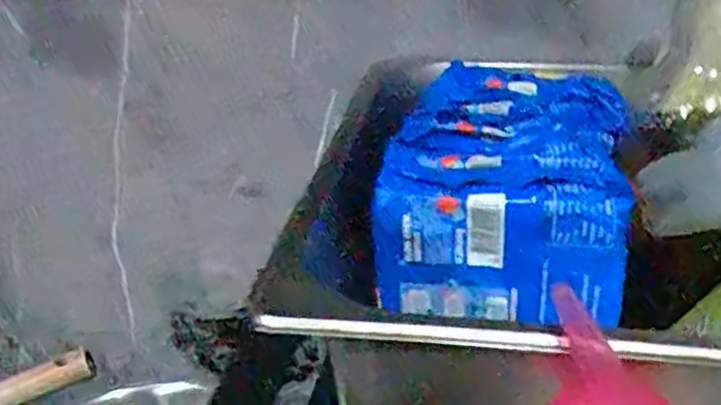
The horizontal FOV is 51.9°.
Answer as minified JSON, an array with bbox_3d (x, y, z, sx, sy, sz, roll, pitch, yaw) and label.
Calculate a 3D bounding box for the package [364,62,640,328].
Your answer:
[{"bbox_3d":[0.090,-0.014,0.446,0.135,0.074,0.194,3,29,18],"label":"package"}]

